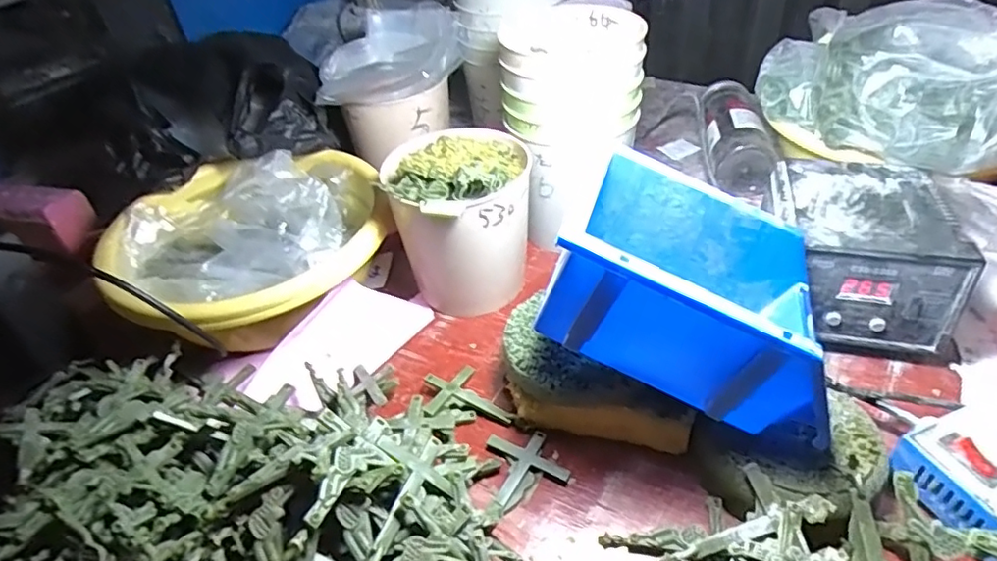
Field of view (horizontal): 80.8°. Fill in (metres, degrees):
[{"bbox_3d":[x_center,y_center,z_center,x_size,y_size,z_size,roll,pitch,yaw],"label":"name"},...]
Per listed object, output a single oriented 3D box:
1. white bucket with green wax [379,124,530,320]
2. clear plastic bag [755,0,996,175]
[{"bbox_3d":[-0.028,-0.048,0.487,0.106,0.131,0.111,-4,41,4],"label":"white bucket with green wax"},{"bbox_3d":[0.329,-0.168,0.475,0.240,0.089,0.131,30,53,35],"label":"clear plastic bag"}]

